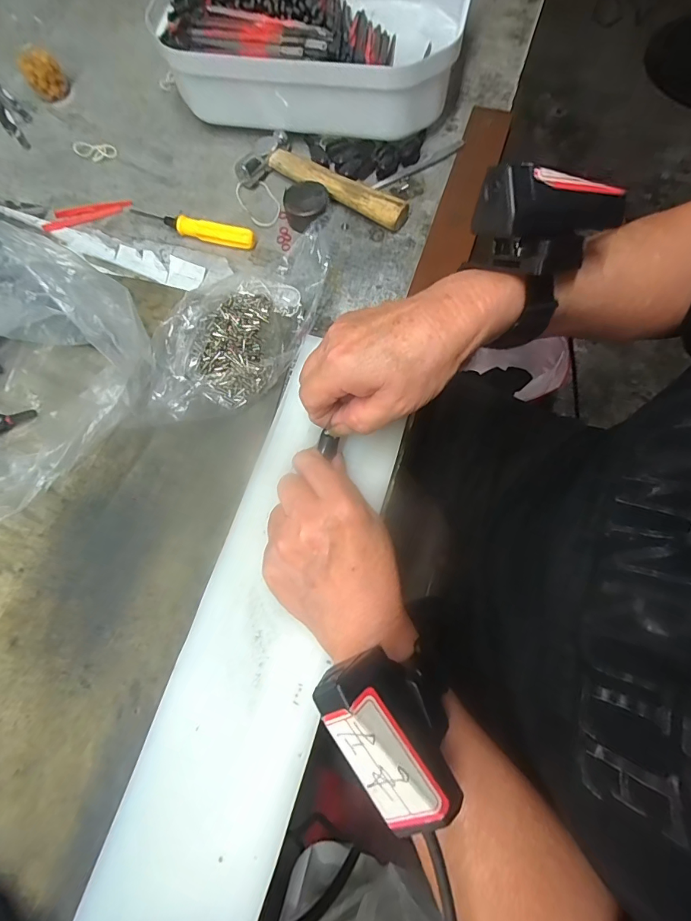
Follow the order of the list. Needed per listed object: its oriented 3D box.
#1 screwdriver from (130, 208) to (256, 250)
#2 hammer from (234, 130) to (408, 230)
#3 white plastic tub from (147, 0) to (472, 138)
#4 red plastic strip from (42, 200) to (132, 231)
[{"bbox_3d":[-0.133,-0.204,0.371,0.115,0.015,0.014,15,73,7],"label":"screwdriver"},{"bbox_3d":[-0.017,-0.250,0.376,0.161,0.019,0.054,27,75,10],"label":"hammer"},{"bbox_3d":[-0.026,-0.407,0.398,0.260,0.074,0.219,11,73,6],"label":"white plastic tub"},{"bbox_3d":[-0.239,-0.230,0.390,0.078,0.004,0.023,-17,72,-3],"label":"red plastic strip"}]

